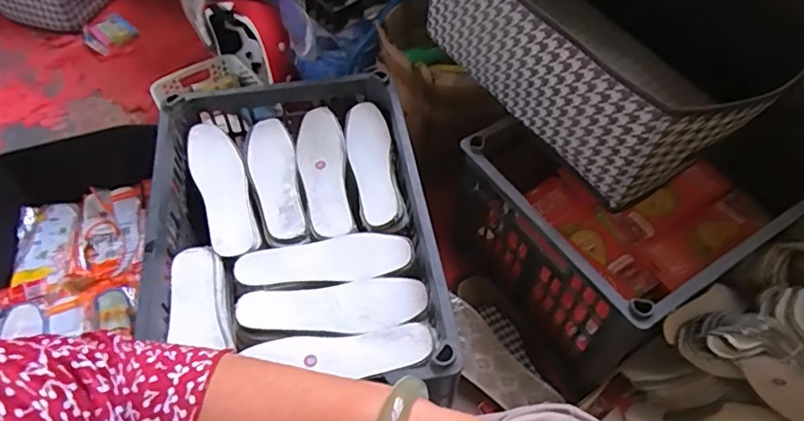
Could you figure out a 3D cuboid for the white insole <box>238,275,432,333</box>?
[{"bbox_3d":[-0.084,0.117,0.686,0.221,0.015,0.068,-6,55,-4],"label":"white insole"}]

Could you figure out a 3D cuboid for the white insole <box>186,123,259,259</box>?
[{"bbox_3d":[-0.252,-0.035,0.795,0.069,0.009,0.228,-21,58,-14],"label":"white insole"}]

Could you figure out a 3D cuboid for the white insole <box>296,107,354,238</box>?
[{"bbox_3d":[-0.114,-0.057,0.824,0.068,0.020,0.222,-9,56,-7],"label":"white insole"}]

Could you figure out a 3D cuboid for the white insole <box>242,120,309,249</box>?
[{"bbox_3d":[-0.184,-0.046,0.814,0.067,0.015,0.226,-13,56,-9],"label":"white insole"}]

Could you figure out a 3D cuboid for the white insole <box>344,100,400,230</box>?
[{"bbox_3d":[-0.046,-0.069,0.823,0.064,0.014,0.216,-22,52,15],"label":"white insole"}]

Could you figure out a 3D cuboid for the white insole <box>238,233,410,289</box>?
[{"bbox_3d":[-0.101,0.060,0.730,0.218,0.020,0.069,-3,55,-3],"label":"white insole"}]

